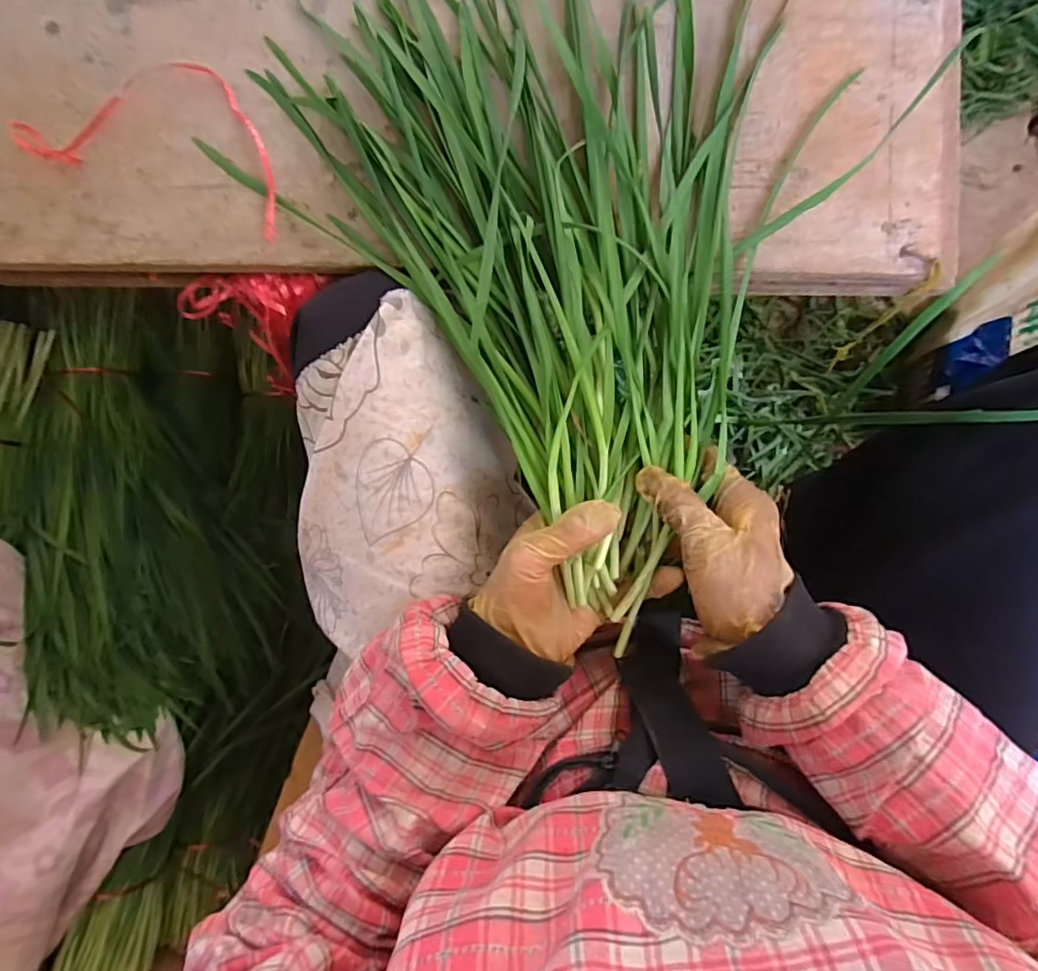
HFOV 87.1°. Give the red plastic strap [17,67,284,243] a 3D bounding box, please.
[{"bbox_3d":[-0.258,-0.259,0.392,0.227,0.009,0.099,22,87,8],"label":"red plastic strap"}]

